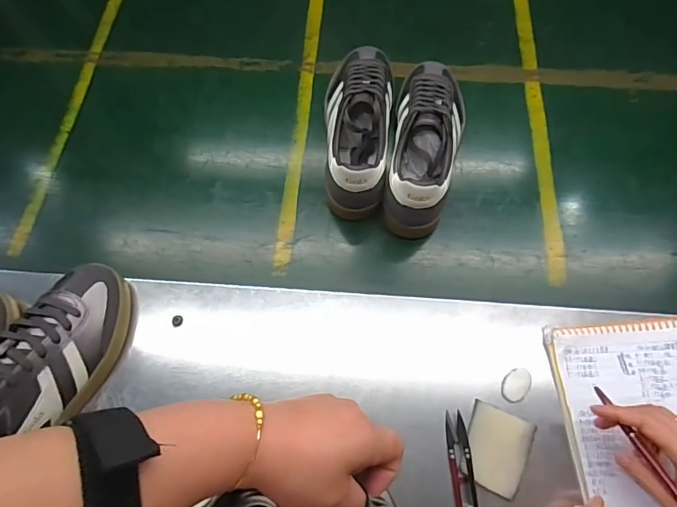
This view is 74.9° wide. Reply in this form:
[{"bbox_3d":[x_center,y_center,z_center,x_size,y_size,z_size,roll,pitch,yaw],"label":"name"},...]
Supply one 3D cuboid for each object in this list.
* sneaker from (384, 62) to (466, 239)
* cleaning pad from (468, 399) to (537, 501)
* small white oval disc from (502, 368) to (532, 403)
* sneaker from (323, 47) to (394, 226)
[{"bbox_3d":[0.119,-0.154,0.583,0.087,0.099,0.261,10,68,5],"label":"sneaker"},{"bbox_3d":[0.160,0.198,0.449,0.061,0.010,0.076,23,70,10],"label":"cleaning pad"},{"bbox_3d":[0.191,0.141,0.474,0.025,0.004,0.039,39,73,16],"label":"small white oval disc"},{"bbox_3d":[0.023,-0.184,0.596,0.089,0.101,0.255,6,68,3],"label":"sneaker"}]

